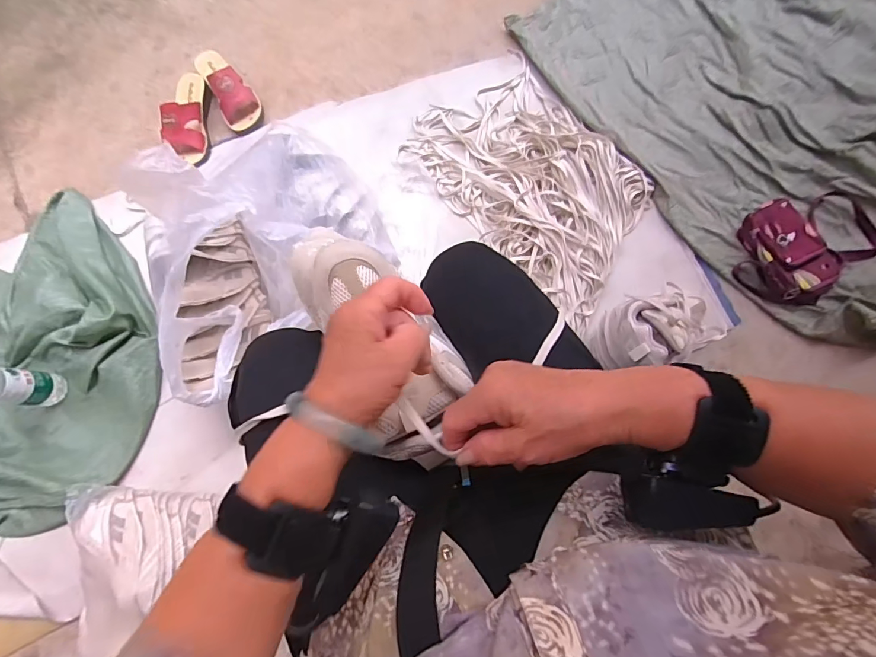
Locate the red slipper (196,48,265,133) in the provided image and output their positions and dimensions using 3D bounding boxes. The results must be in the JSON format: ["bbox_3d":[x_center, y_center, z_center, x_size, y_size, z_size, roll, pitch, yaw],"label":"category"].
[{"bbox_3d":[-0.467,-0.540,0.958,0.087,0.068,0.215,-29,75,-6],"label":"red slipper"}]

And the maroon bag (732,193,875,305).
[{"bbox_3d":[0.731,-0.180,0.837,0.322,0.067,0.205,-35,81,-6],"label":"maroon bag"}]

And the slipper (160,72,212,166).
[{"bbox_3d":[-0.554,-0.465,0.946,0.086,0.066,0.222,-7,74,0],"label":"slipper"}]

